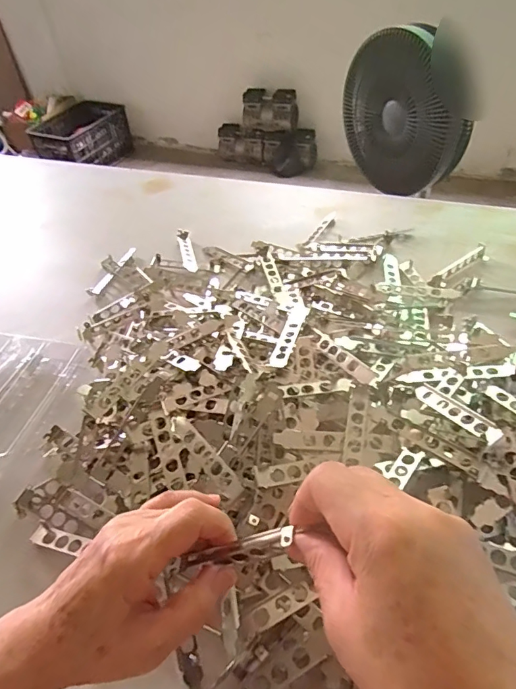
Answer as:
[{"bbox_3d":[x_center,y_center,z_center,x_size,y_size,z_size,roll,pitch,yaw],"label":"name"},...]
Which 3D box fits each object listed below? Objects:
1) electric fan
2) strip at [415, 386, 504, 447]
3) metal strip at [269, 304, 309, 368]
[{"bbox_3d":[0.311,-0.502,0.983,0.110,0.276,0.303,-19,47,-12],"label":"electric fan"},{"bbox_3d":[0.195,0.068,0.450,0.020,0.010,0.100,-24,30,-17],"label":"strip"},{"bbox_3d":[0.041,-0.018,0.552,0.022,0.010,0.149,8,33,13],"label":"metal strip"}]

